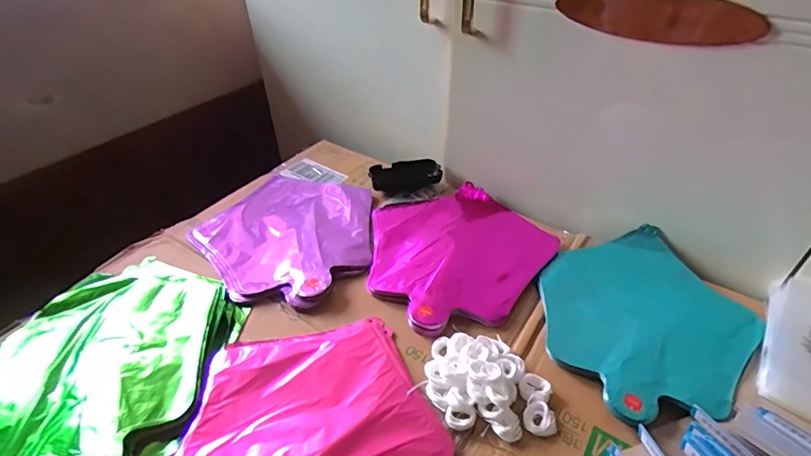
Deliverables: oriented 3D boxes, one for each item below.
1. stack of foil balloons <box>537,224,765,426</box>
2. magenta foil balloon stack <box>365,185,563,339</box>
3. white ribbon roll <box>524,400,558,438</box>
[{"bbox_3d":[0.254,0.089,0.490,0.205,0.015,0.250,33,52,32],"label":"stack of foil balloons"},{"bbox_3d":[0.054,0.022,0.575,0.221,0.020,0.233,33,52,32],"label":"magenta foil balloon stack"},{"bbox_3d":[0.121,0.172,0.403,0.030,0.012,0.028,-1,42,1],"label":"white ribbon roll"}]

